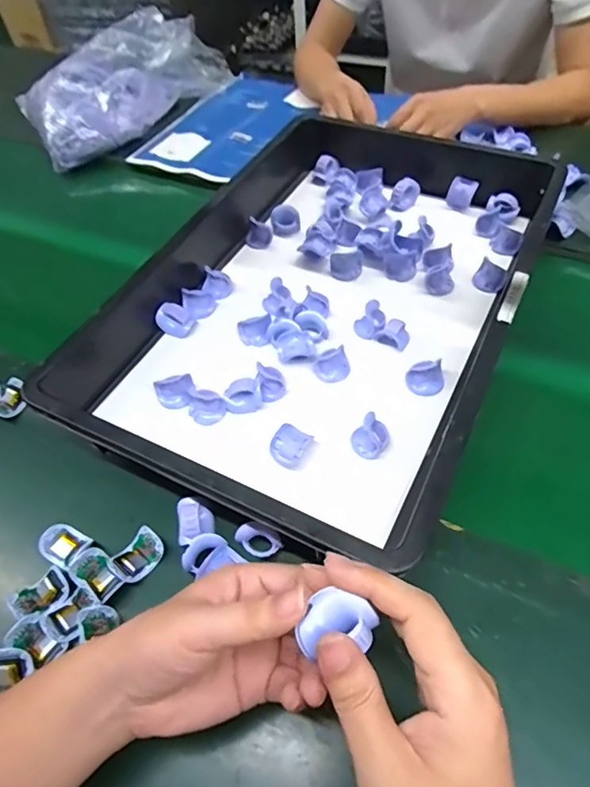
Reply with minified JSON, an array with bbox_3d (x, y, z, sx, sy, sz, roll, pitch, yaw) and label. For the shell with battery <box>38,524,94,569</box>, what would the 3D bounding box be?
[{"bbox_3d":[-0.192,0.127,0.428,0.040,0.012,0.030,25,59,21],"label":"shell with battery"}]

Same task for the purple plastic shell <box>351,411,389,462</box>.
[{"bbox_3d":[0.068,0.039,0.464,0.032,0.023,0.031,-2,53,3],"label":"purple plastic shell"}]

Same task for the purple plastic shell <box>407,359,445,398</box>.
[{"bbox_3d":[0.129,-0.014,0.502,0.036,0.028,0.022,-10,53,-3],"label":"purple plastic shell"}]

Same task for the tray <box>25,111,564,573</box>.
[{"bbox_3d":[0.049,-0.131,0.561,0.365,0.078,0.589,21,58,19],"label":"tray"}]

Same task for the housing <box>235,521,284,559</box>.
[{"bbox_3d":[-0.028,0.119,0.415,0.036,0.026,0.019,18,57,16],"label":"housing"}]

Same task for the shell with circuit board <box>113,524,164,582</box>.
[{"bbox_3d":[-0.128,0.133,0.421,0.029,0.010,0.038,36,63,26],"label":"shell with circuit board"}]

